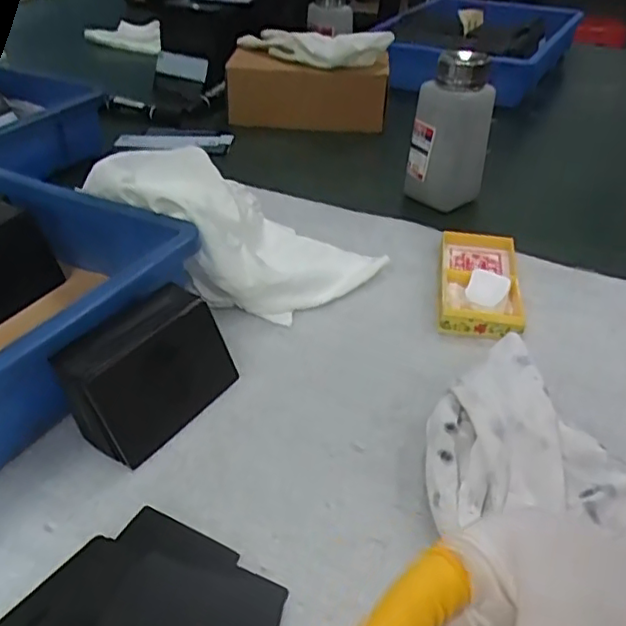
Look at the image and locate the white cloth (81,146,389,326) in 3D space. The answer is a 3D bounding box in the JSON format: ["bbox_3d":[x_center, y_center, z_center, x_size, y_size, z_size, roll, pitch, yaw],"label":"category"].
[{"bbox_3d":[-0.047,-0.064,0.432,0.174,0.085,0.113,18,39,19],"label":"white cloth"}]

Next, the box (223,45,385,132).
[{"bbox_3d":[-0.007,-0.251,0.708,0.181,0.073,0.089,10,37,9],"label":"box"}]

